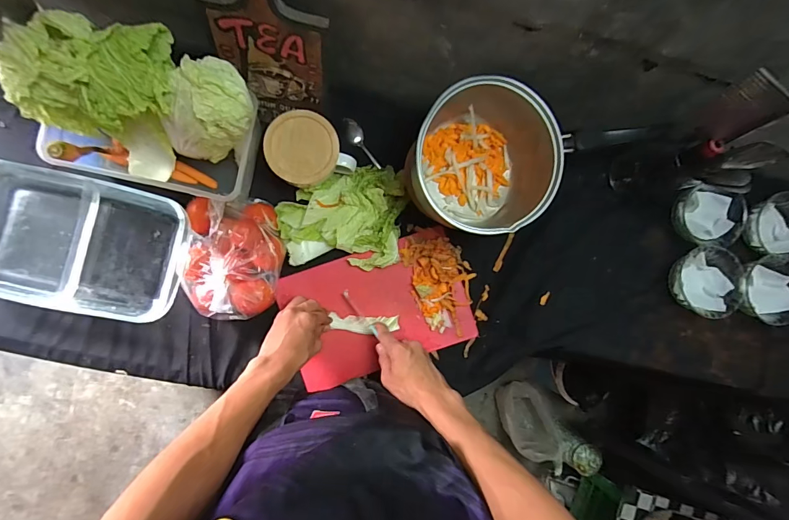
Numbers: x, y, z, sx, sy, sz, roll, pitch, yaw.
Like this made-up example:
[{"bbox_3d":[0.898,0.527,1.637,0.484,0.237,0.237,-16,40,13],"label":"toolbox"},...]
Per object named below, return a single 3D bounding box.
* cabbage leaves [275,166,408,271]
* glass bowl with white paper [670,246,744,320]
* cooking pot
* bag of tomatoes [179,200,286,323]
[{"bbox_3d":[-0.075,-0.060,0.593,0.186,0.043,0.148,-7,90,-8],"label":"cabbage leaves"},{"bbox_3d":[0.484,0.034,0.620,0.100,0.049,0.106,0,89,-8],"label":"glass bowl with white paper"},{"bbox_3d":[0.174,-0.122,0.553,0.306,0.131,0.170,8,87,-8],"label":"cooking pot"},{"bbox_3d":[-0.226,-0.001,0.554,0.128,0.074,0.164,4,88,-8],"label":"bag of tomatoes"}]

